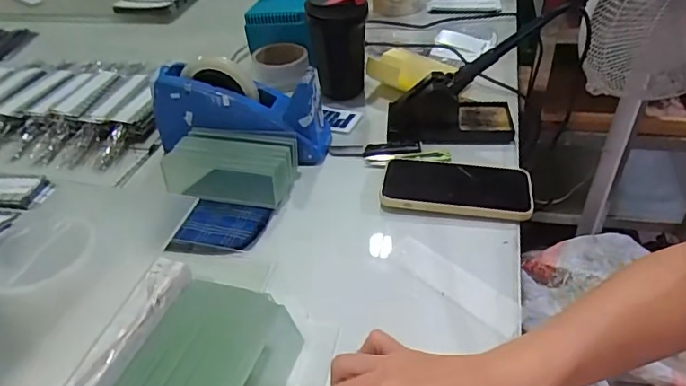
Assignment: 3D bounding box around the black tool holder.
[{"bbox_3d":[0.139,-0.110,0.653,0.165,0.064,0.076,-5,39,-1],"label":"black tool holder"}]

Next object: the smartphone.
[{"bbox_3d":[0.126,-0.006,0.572,0.163,0.017,0.084,5,39,9],"label":"smartphone"}]

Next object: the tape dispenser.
[{"bbox_3d":[-0.126,-0.093,0.628,0.214,0.101,0.072,-2,38,0],"label":"tape dispenser"}]

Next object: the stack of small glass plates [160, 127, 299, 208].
[{"bbox_3d":[-0.128,-0.031,0.595,0.145,0.046,0.084,5,39,8],"label":"stack of small glass plates"}]

